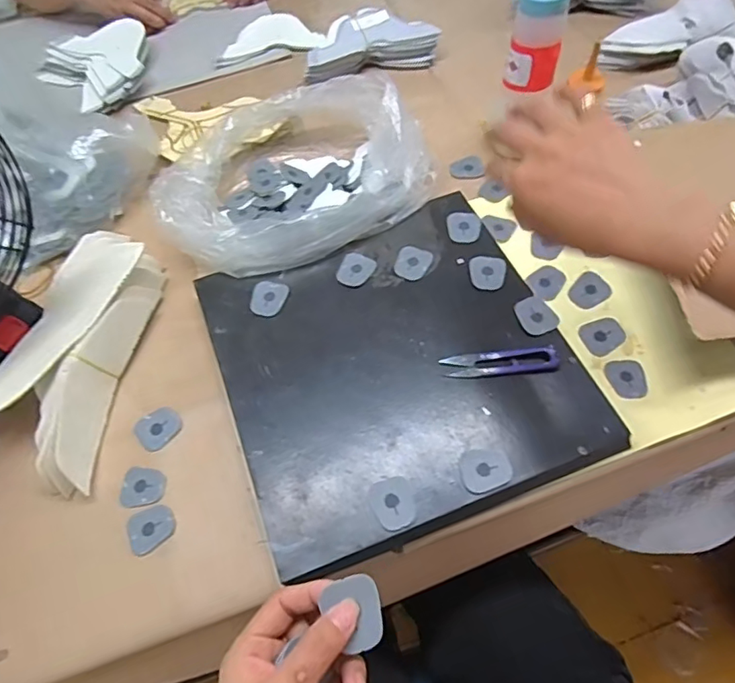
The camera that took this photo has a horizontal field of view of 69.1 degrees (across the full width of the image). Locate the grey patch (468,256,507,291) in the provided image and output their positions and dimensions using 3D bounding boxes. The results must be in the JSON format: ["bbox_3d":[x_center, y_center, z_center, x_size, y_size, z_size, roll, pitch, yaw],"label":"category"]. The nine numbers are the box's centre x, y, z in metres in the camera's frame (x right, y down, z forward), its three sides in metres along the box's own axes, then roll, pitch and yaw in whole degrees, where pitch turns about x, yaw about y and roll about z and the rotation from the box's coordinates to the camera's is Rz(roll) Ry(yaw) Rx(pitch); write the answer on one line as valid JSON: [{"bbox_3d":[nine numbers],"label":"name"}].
[{"bbox_3d":[0.118,-0.067,0.522,0.035,0.004,0.039,2,60,6],"label":"grey patch"}]

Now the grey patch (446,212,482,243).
[{"bbox_3d":[0.100,-0.120,0.553,0.035,0.004,0.037,-1,59,3],"label":"grey patch"}]

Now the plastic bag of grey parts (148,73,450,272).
[{"bbox_3d":[-0.089,-0.187,0.578,0.271,0.070,0.230,-30,62,-13],"label":"plastic bag of grey parts"}]

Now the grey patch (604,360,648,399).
[{"bbox_3d":[0.233,0.033,0.480,0.034,0.004,0.038,-7,59,0],"label":"grey patch"}]

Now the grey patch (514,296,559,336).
[{"bbox_3d":[0.157,-0.025,0.494,0.033,0.005,0.038,-23,61,-9],"label":"grey patch"}]

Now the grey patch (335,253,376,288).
[{"bbox_3d":[-0.012,-0.072,0.533,0.034,0.004,0.039,18,63,14],"label":"grey patch"}]

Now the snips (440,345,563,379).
[{"bbox_3d":[0.117,0.019,0.469,0.097,0.009,0.024,-5,59,1],"label":"snips"}]

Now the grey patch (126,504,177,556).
[{"bbox_3d":[-0.179,0.154,0.443,0.037,0.004,0.035,-24,61,-10],"label":"grey patch"}]

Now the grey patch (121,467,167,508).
[{"bbox_3d":[-0.193,0.125,0.462,0.036,0.004,0.033,-3,59,2],"label":"grey patch"}]

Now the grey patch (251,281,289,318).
[{"bbox_3d":[-0.098,-0.043,0.524,0.034,0.004,0.040,9,61,9],"label":"grey patch"}]

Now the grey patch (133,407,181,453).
[{"bbox_3d":[-0.190,0.078,0.488,0.039,0.005,0.037,-36,63,-16],"label":"grey patch"}]

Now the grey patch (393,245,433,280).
[{"bbox_3d":[0.045,-0.080,0.533,0.034,0.004,0.040,17,62,14],"label":"grey patch"}]

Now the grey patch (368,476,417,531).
[{"bbox_3d":[0.020,0.126,0.418,0.033,0.004,0.040,-19,60,-7],"label":"grey patch"}]

